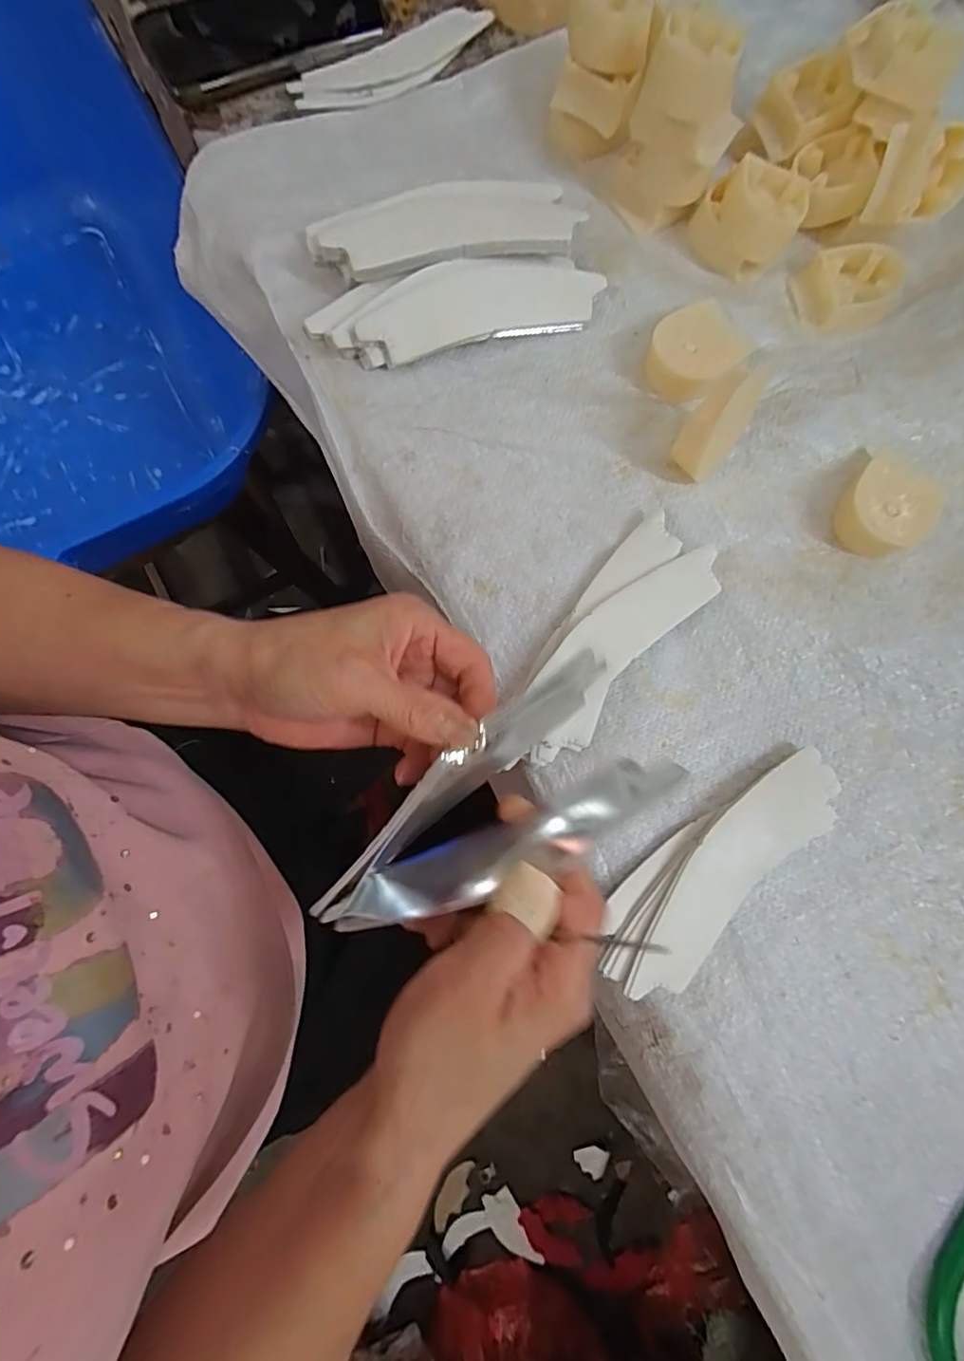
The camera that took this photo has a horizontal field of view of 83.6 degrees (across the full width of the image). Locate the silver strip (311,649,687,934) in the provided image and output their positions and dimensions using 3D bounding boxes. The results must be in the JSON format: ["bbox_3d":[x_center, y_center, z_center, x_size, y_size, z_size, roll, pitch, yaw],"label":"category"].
[{"bbox_3d":[0.000,0.060,0.226,0.154,0.040,0.062,-38,82,7],"label":"silver strip"}]

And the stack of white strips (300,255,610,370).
[{"bbox_3d":[-0.014,-0.225,0.330,0.174,0.026,0.043,-12,80,-4],"label":"stack of white strips"}]

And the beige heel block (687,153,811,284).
[{"bbox_3d":[0.169,-0.297,0.347,0.062,0.034,0.054,19,79,2],"label":"beige heel block"}]

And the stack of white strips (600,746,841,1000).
[{"bbox_3d":[0.124,0.096,0.283,0.156,0.016,0.051,-41,83,-8],"label":"stack of white strips"}]

